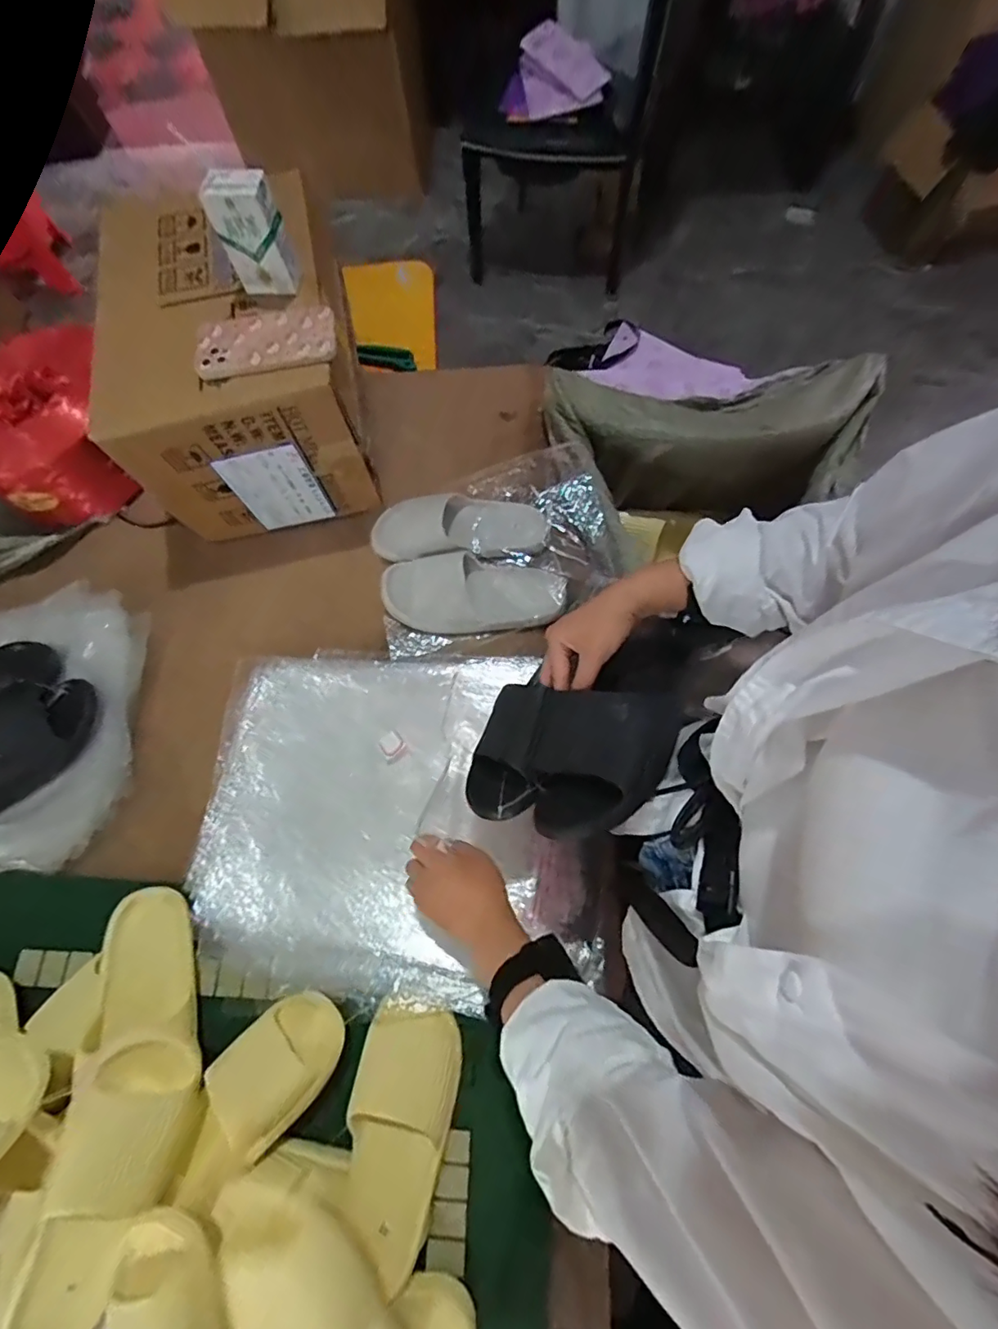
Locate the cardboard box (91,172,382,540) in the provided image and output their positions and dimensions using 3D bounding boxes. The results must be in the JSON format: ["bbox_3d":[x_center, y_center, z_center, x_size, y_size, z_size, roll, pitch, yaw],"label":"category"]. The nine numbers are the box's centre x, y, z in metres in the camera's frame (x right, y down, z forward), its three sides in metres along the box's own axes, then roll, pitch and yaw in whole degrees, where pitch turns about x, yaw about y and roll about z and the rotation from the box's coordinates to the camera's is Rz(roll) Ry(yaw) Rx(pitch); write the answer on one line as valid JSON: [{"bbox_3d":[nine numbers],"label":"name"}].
[{"bbox_3d":[-0.344,-0.408,0.738,0.282,0.239,0.352,-11,70,-1],"label":"cardboard box"}]

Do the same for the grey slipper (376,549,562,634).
[{"bbox_3d":[-0.037,-0.102,0.731,0.255,0.057,0.098,-4,70,1],"label":"grey slipper"}]

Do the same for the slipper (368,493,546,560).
[{"bbox_3d":[-0.058,-0.204,0.763,0.250,0.064,0.107,2,71,3],"label":"slipper"}]

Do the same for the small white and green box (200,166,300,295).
[{"bbox_3d":[-0.269,-0.472,0.576,0.071,0.103,0.036,-2,70,2],"label":"small white and green box"}]

